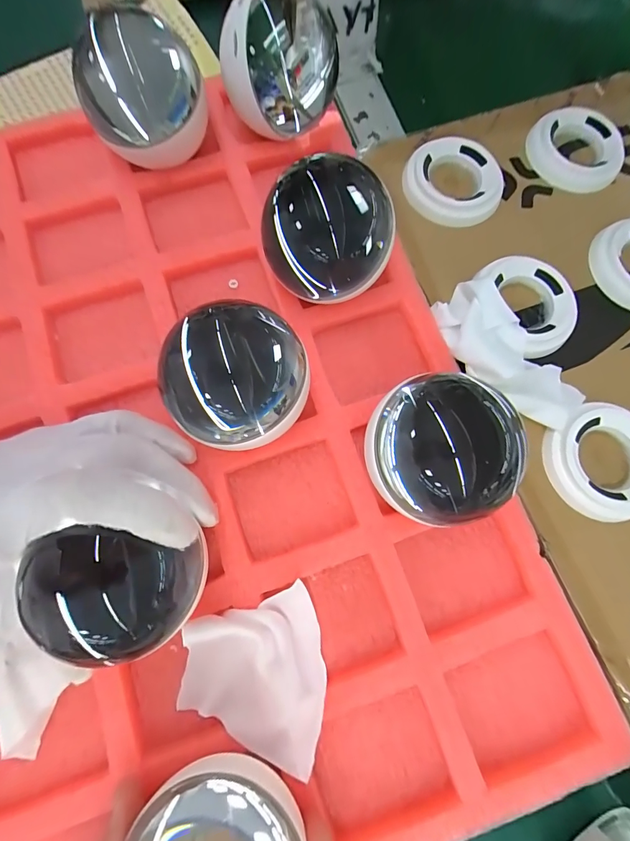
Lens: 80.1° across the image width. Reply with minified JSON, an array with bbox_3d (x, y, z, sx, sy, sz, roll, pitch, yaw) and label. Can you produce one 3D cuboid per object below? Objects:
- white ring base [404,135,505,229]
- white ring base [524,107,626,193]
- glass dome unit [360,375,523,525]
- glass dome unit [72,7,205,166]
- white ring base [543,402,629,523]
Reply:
[{"bbox_3d":[0.103,-0.176,0.276,0.070,0.014,0.067,0,78,-1],"label":"white ring base"},{"bbox_3d":[0.200,-0.209,0.287,0.070,0.010,0.069,32,79,6],"label":"white ring base"},{"bbox_3d":[0.058,0.018,0.192,0.067,0.061,0.076,-35,79,-9],"label":"glass dome unit"},{"bbox_3d":[-0.110,-0.209,0.239,0.074,0.076,0.080,-17,78,-4],"label":"glass dome unit"},{"bbox_3d":[0.175,0.026,0.228,0.067,0.015,0.066,-29,79,-7],"label":"white ring base"}]

